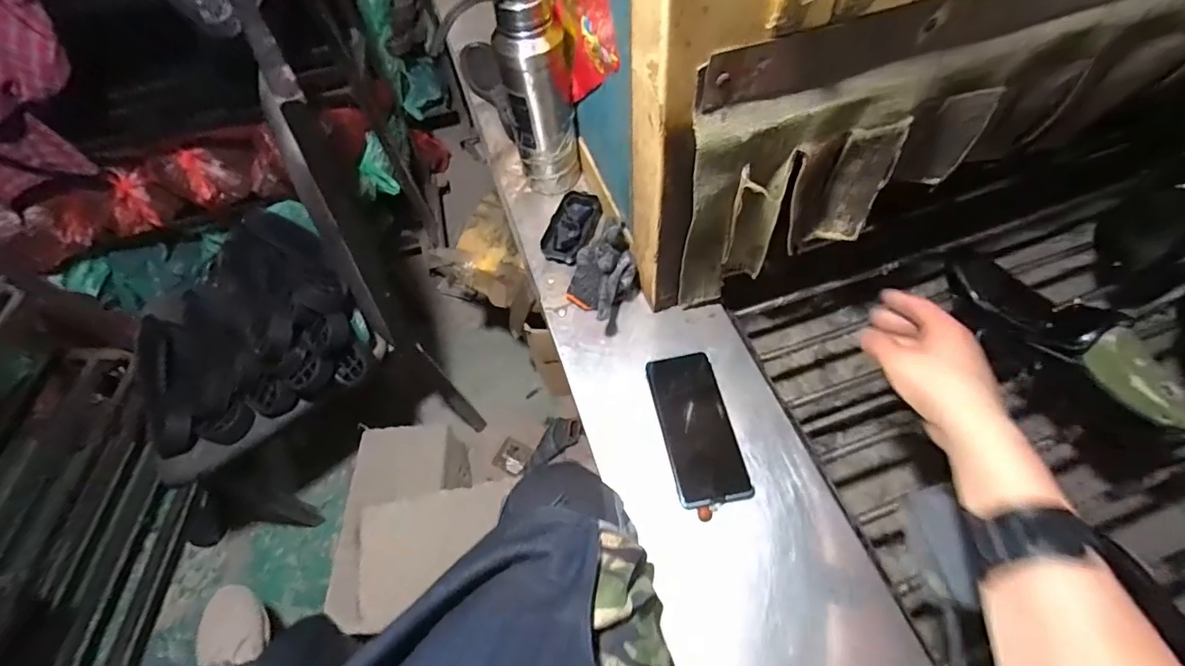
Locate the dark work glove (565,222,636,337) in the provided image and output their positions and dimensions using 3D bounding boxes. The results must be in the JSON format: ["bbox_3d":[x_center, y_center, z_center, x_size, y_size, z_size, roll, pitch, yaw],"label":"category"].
[{"bbox_3d":[0.010,-0.069,0.596,0.084,0.082,0.124,-3,59,2],"label":"dark work glove"}]

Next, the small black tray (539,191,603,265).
[{"bbox_3d":[-0.024,-0.144,0.669,0.059,0.020,0.111,17,62,14],"label":"small black tray"}]

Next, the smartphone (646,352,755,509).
[{"bbox_3d":[0.109,0.096,0.521,0.072,0.015,0.158,-11,59,-2],"label":"smartphone"}]

